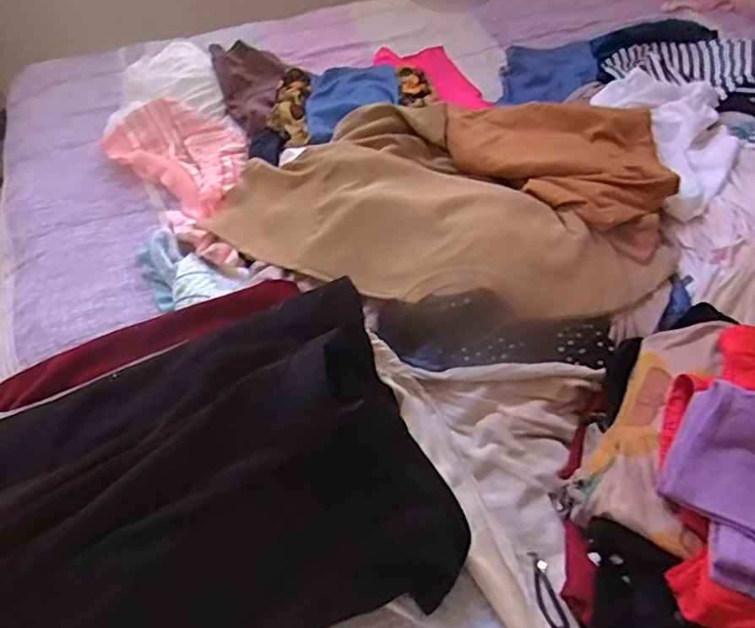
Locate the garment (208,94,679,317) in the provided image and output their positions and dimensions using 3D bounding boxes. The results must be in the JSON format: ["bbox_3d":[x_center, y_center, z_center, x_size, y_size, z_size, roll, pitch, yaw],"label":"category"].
[{"bbox_3d":[0.077,-0.165,0.947,0.657,0.119,0.421,39,64,25],"label":"garment"}]

